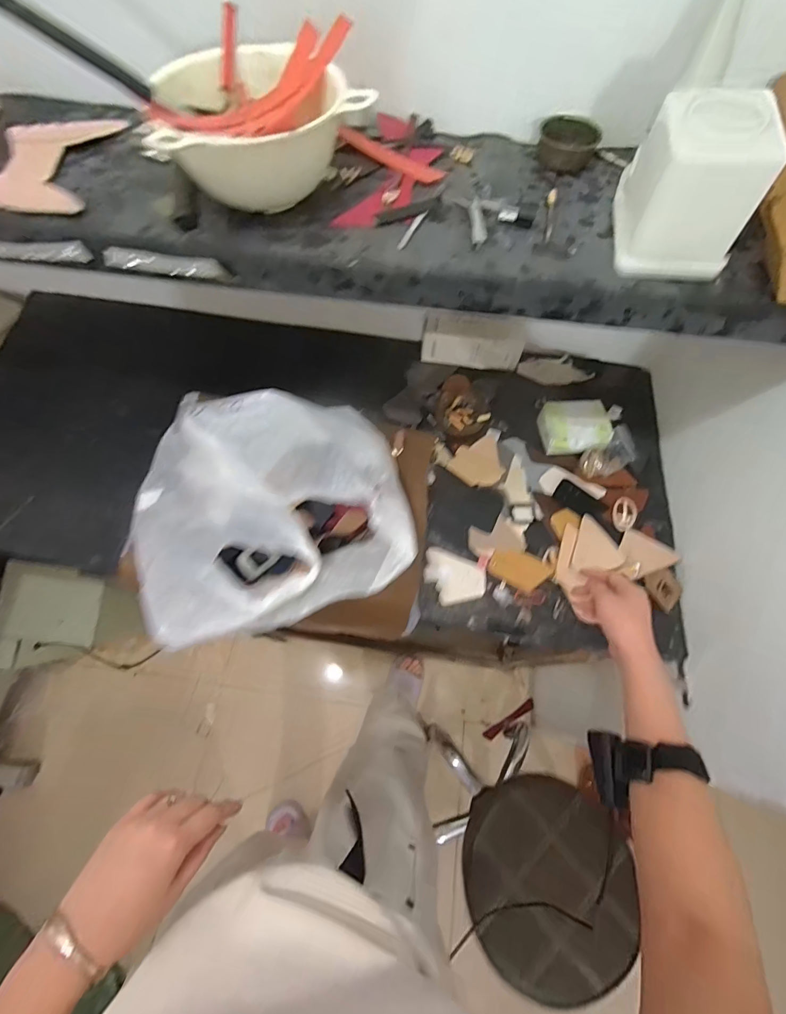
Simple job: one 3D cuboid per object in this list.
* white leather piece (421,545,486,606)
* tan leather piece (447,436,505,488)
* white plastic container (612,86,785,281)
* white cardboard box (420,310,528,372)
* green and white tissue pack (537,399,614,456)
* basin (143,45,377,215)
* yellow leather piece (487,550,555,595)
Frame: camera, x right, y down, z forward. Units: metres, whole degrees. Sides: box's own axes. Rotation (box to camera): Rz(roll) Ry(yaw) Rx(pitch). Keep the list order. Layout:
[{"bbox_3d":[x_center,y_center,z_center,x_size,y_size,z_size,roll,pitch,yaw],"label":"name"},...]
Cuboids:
[{"bbox_3d":[0.105,0.128,0.727,0.112,0.004,0.089,22,70,7],"label":"white leather piece"},{"bbox_3d":[0.175,-0.091,0.815,0.096,0.012,0.108,39,73,13],"label":"tan leather piece"},{"bbox_3d":[0.318,-0.337,0.433,0.112,0.122,0.135,12,69,3],"label":"white plastic container"},{"bbox_3d":[0.169,-0.353,0.871,0.206,0.111,0.039,9,44,-1],"label":"white cardboard box"},{"bbox_3d":[0.356,-0.157,0.812,0.124,0.061,0.109,1,69,-1],"label":"green and white tissue pack"},{"bbox_3d":[-0.169,-0.440,0.481,0.216,0.105,0.194,-28,72,-12],"label":"basin"},{"bbox_3d":[0.227,0.110,0.733,0.101,0.004,0.069,29,71,10],"label":"yellow leather piece"}]

